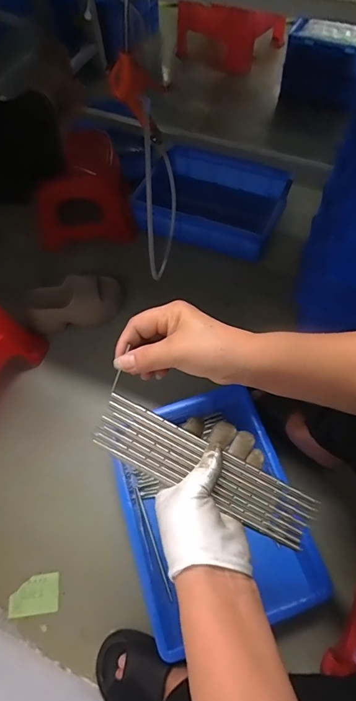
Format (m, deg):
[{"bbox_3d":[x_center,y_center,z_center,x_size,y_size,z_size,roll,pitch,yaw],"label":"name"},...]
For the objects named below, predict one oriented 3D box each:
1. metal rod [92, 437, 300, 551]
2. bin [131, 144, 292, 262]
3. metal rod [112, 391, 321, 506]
[{"bbox_3d":[0.018,0.131,0.344,0.209,0.005,0.005,28,66,-2],"label":"metal rod"},{"bbox_3d":[0.103,-0.427,1.149,0.394,0.177,0.337,20,65,13],"label":"bin"},{"bbox_3d":[0.036,0.095,0.364,0.222,0.004,0.006,28,66,1],"label":"metal rod"}]

